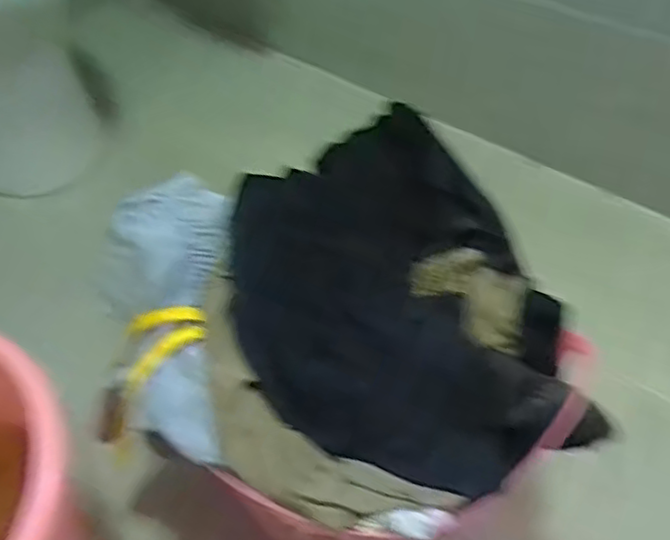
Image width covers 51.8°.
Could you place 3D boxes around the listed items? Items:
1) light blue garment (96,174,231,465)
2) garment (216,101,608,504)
[{"bbox_3d":[-0.145,0.037,0.600,0.106,0.072,0.254,-7,66,-1],"label":"light blue garment"},{"bbox_3d":[0.043,0.024,0.632,0.267,0.080,0.388,-20,51,-11],"label":"garment"}]

